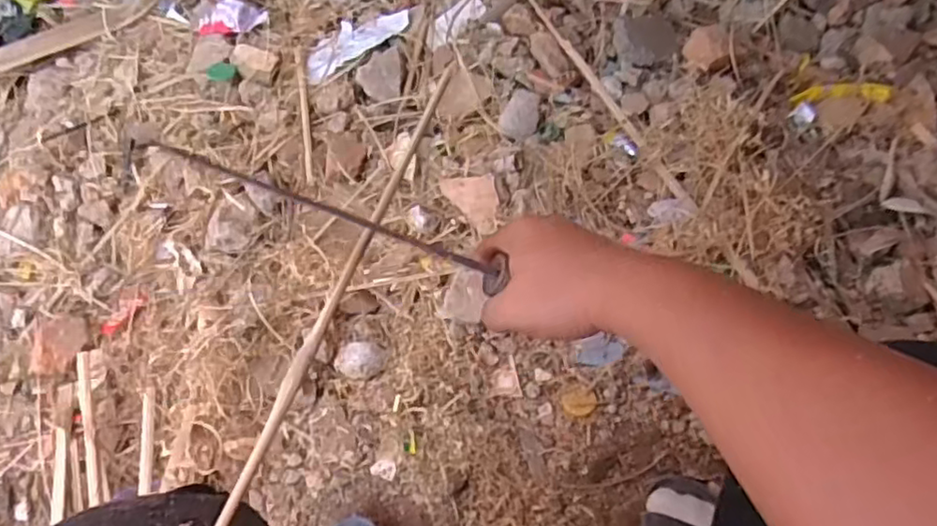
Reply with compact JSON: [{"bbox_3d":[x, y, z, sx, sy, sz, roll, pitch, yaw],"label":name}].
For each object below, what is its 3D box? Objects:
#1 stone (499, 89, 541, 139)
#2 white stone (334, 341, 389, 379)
[{"bbox_3d":[0.075,-0.212,0.922,0.051,0.023,0.084,11,61,10],"label":"stone"},{"bbox_3d":[-0.129,0.115,0.781,0.061,0.024,0.043,2,60,5],"label":"white stone"}]

